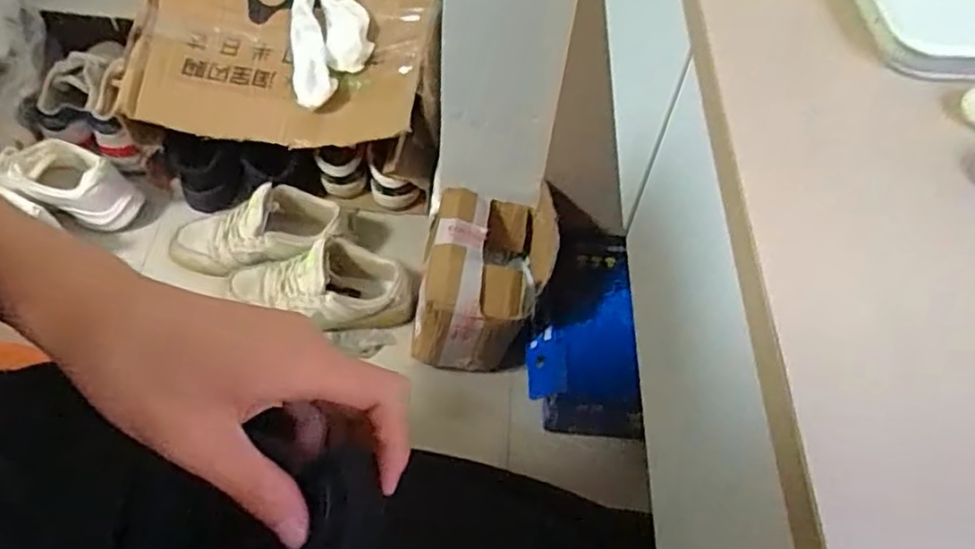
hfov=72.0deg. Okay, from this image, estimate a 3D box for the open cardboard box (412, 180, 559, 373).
[{"bbox_3d":[0.004,0.017,0.962,0.161,0.172,0.207,10,55,2],"label":"open cardboard box"}]

